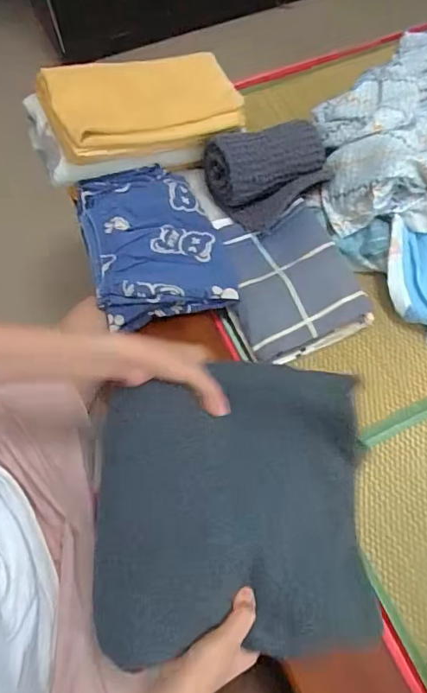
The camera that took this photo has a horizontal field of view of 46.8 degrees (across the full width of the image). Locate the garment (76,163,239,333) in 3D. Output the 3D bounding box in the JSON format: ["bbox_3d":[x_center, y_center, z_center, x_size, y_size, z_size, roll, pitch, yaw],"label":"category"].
[{"bbox_3d":[-0.095,-0.168,0.770,0.204,0.050,0.265,-15,65,-6],"label":"garment"}]

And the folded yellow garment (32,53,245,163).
[{"bbox_3d":[-0.102,-0.385,0.787,0.323,0.064,0.156,-25,85,-30],"label":"folded yellow garment"}]

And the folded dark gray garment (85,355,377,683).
[{"bbox_3d":[0.013,0.152,0.474,0.254,0.025,0.258,-4,76,5],"label":"folded dark gray garment"}]

